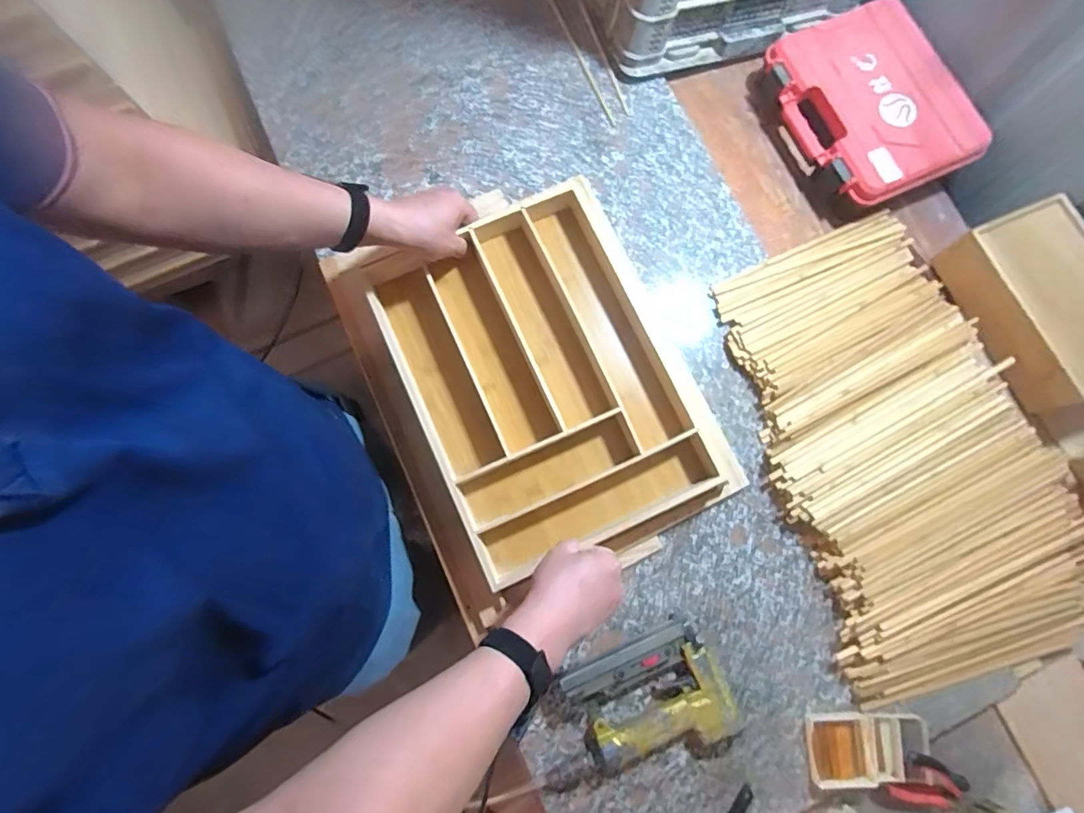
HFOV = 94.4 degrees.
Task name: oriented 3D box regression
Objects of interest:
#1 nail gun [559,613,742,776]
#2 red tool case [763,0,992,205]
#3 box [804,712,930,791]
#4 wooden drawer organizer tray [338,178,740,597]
[{"bbox_3d":[0.131,0.358,0.607,0.184,0.038,0.144,-23,80,-5],"label":"nail gun"},{"bbox_3d":[0.484,-0.448,0.750,0.227,0.067,0.300,-25,81,-5],"label":"red tool case"},{"bbox_3d":[0.388,0.414,0.600,0.129,0.027,0.081,0,79,0],"label":"box"},{"bbox_3d":[-0.005,-0.035,0.666,0.388,0.063,0.464,-23,80,-5],"label":"wooden drawer organizer tray"}]

